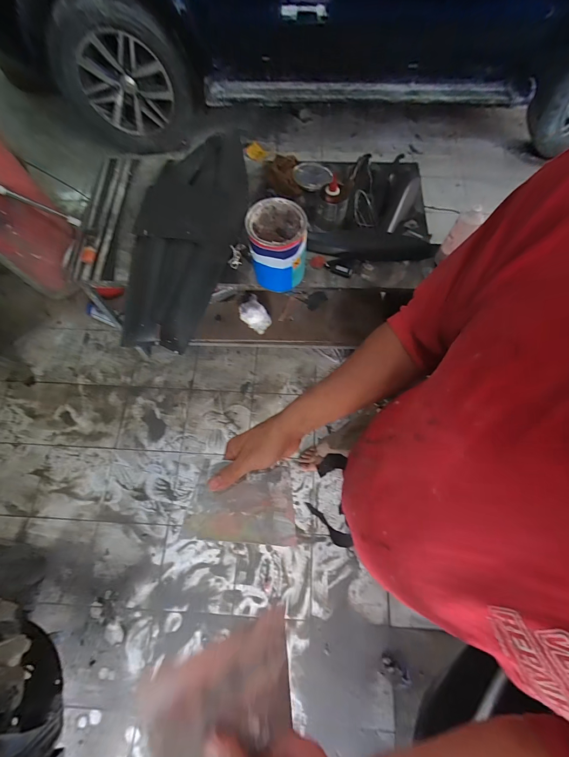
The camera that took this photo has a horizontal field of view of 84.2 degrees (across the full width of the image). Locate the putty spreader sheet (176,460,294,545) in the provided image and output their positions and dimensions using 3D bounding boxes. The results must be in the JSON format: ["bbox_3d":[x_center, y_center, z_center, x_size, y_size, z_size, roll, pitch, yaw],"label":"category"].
[{"bbox_3d":[-0.053,0.161,0.409,0.136,0.005,0.096,7,78,-5],"label":"putty spreader sheet"}]

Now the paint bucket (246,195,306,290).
[{"bbox_3d":[-0.020,-0.379,0.937,0.159,0.212,0.168,0,69,1],"label":"paint bucket"}]

